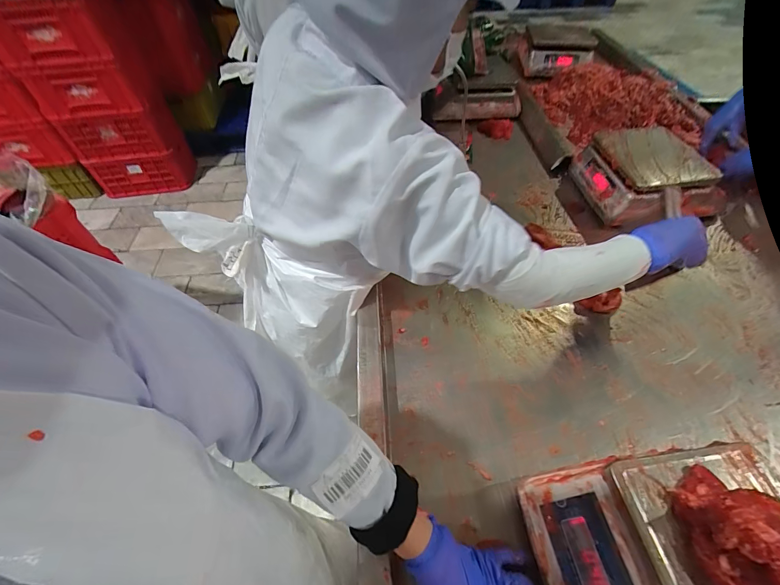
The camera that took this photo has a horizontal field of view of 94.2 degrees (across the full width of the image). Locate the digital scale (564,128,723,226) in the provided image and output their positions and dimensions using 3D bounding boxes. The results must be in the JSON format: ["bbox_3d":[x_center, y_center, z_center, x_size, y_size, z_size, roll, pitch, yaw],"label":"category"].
[{"bbox_3d":[0.579,-0.279,0.846,0.210,0.119,0.220,-5,51,-4],"label":"digital scale"}]

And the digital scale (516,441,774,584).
[{"bbox_3d":[0.292,0.297,0.380,0.231,0.147,0.213,-6,51,-2],"label":"digital scale"}]

